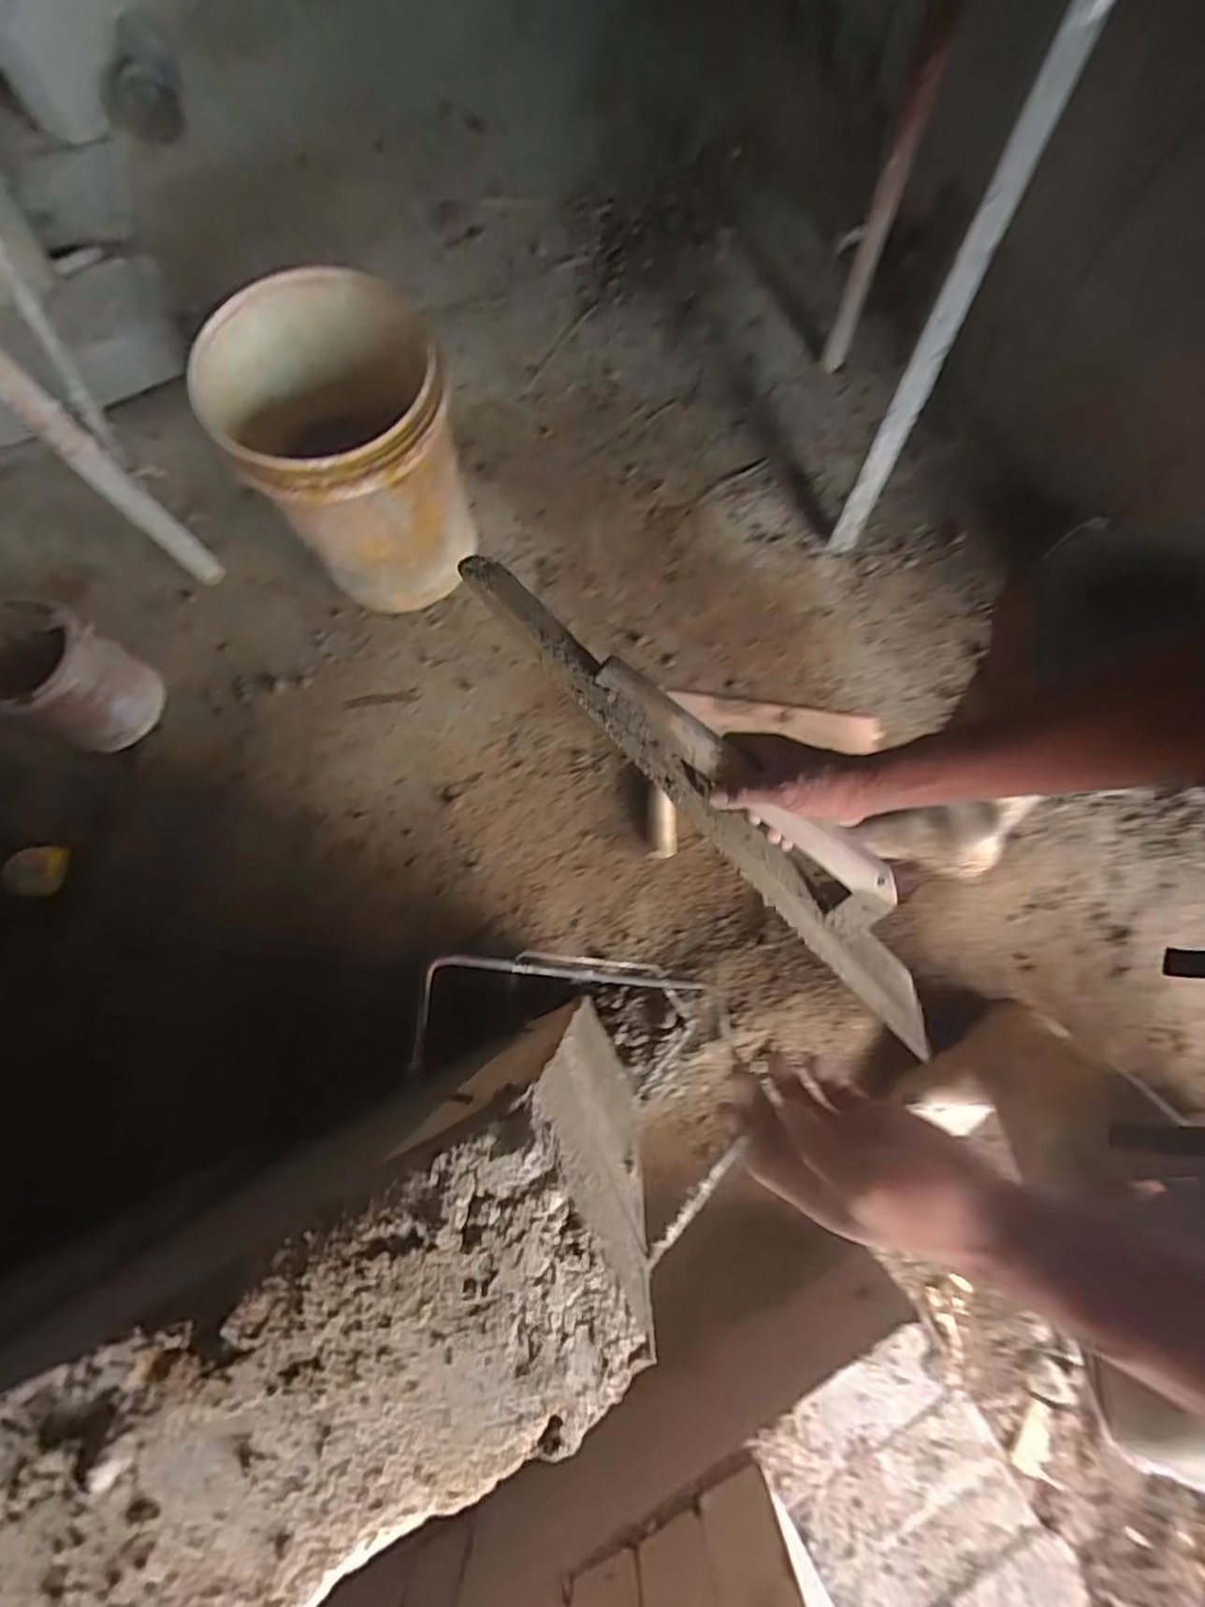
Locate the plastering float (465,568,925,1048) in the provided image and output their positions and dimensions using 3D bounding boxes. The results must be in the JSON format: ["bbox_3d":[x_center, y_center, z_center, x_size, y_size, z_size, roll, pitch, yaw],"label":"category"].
[{"bbox_3d":[0.101,-0.012,0.553,0.541,0.049,0.092,43,83,-6],"label":"plastering float"}]

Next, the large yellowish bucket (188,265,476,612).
[{"bbox_3d":[-0.341,-0.485,0.944,0.293,0.366,0.268,0,79,1],"label":"large yellowish bucket"}]

